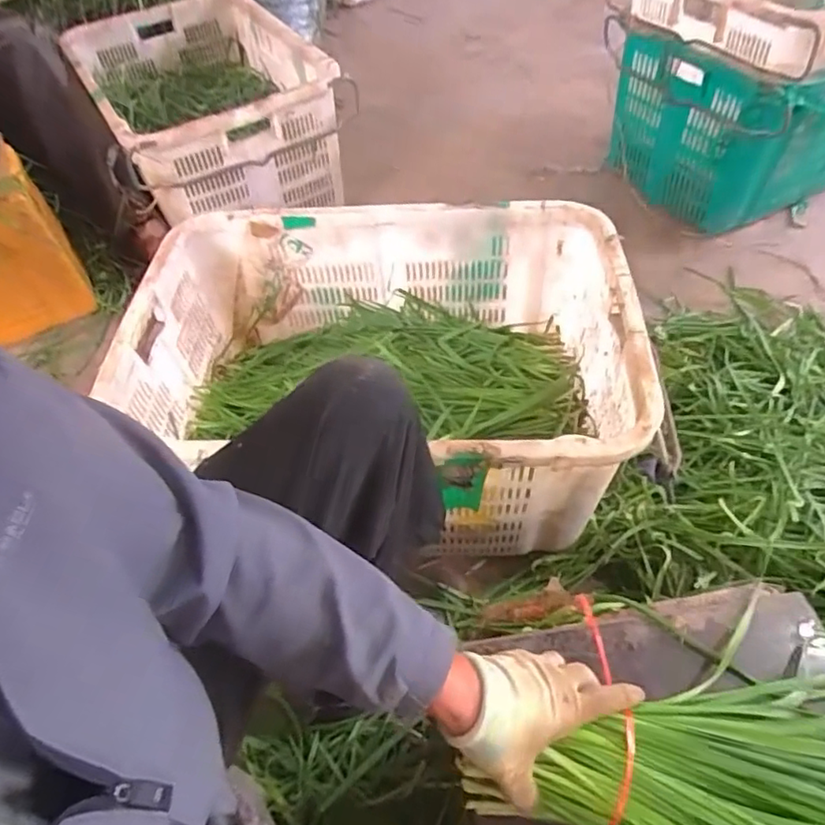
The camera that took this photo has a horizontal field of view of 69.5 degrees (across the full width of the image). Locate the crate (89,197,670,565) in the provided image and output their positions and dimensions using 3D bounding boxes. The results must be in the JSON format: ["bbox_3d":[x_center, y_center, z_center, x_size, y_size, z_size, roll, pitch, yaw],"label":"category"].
[{"bbox_3d":[-0.038,-0.045,0.905,0.674,0.302,0.459,1,53,5],"label":"crate"}]

